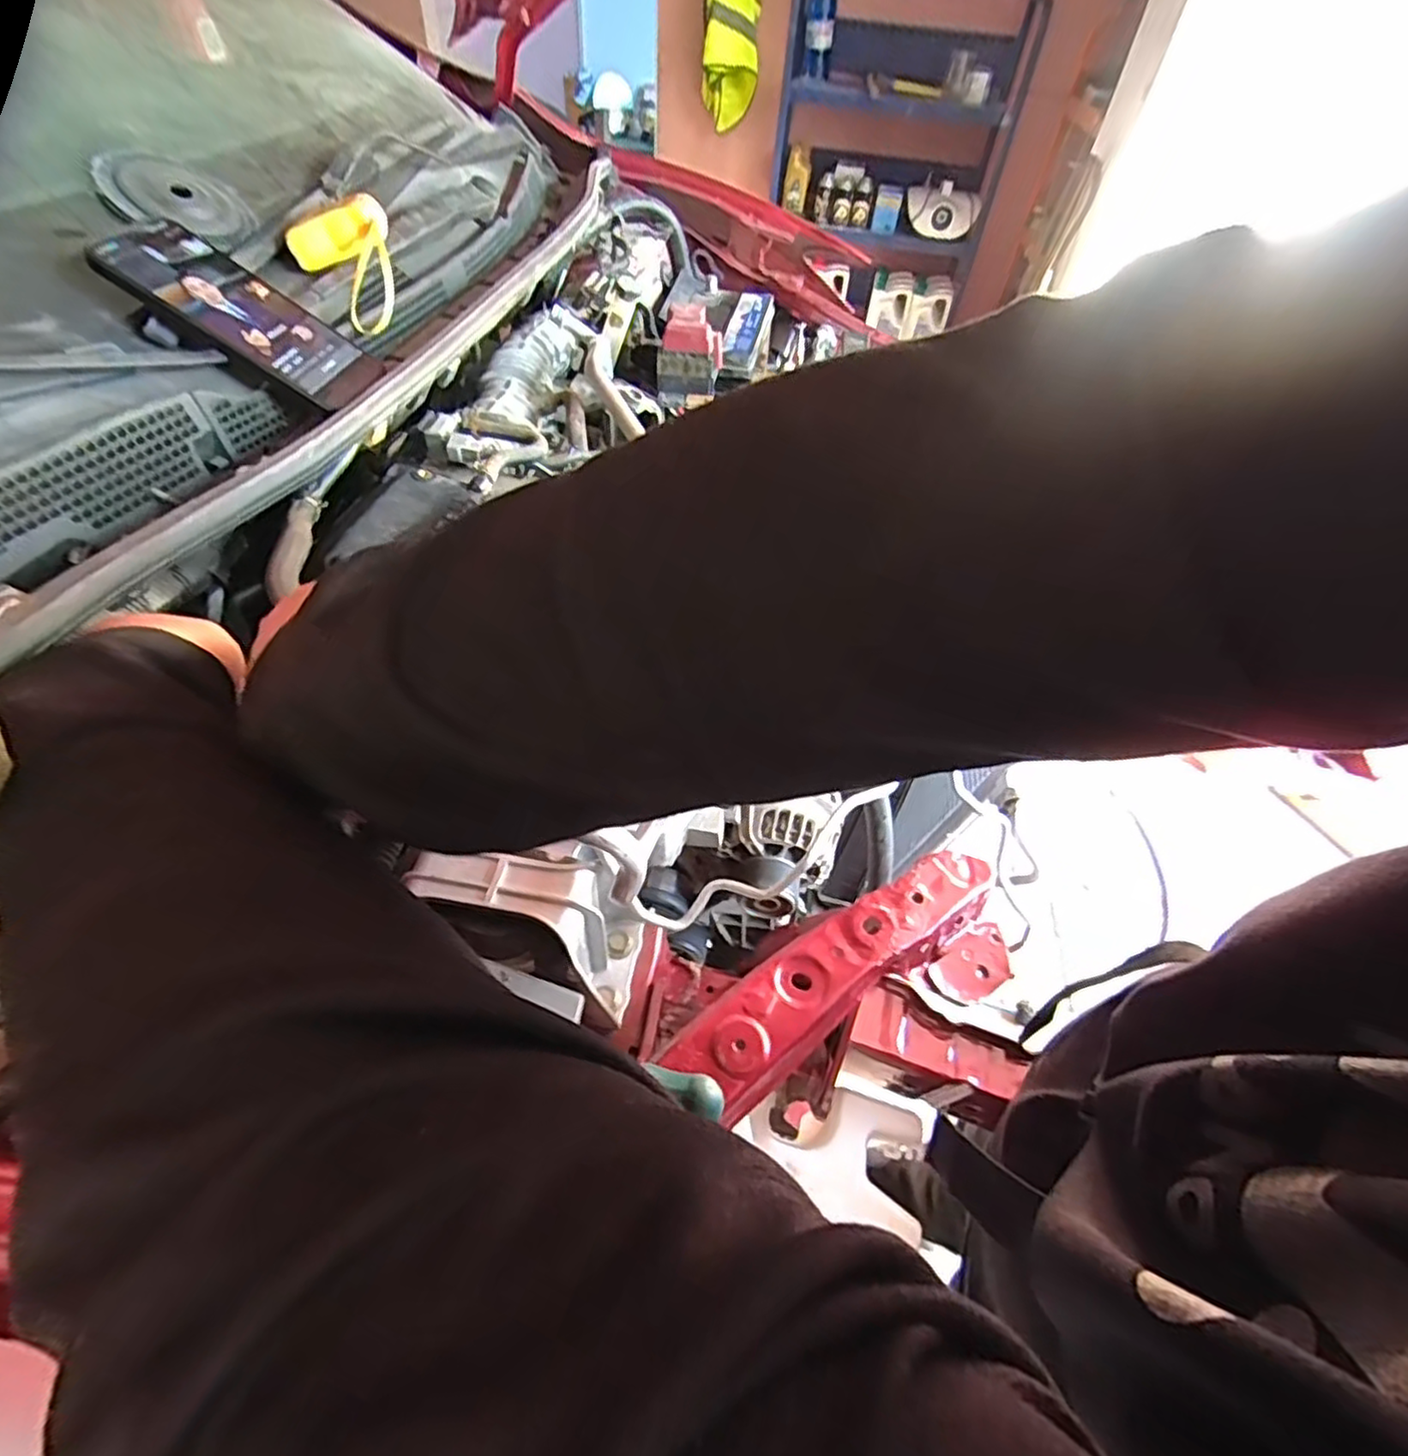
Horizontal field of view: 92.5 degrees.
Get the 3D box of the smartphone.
[{"bbox_3d":[-0.314,-0.284,0.465,0.155,0.012,0.073,29,51,-22],"label":"smartphone"}]

